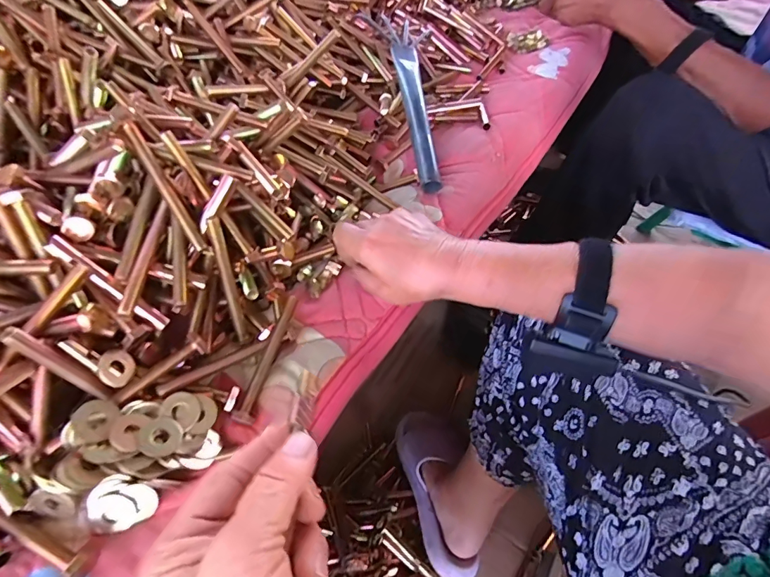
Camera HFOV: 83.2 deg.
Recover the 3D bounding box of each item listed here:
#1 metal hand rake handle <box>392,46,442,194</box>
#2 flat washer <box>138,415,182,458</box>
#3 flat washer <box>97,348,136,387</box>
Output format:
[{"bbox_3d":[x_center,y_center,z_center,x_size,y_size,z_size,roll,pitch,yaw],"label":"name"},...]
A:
[{"bbox_3d":[0.036,-0.210,0.517,0.029,0.023,0.221,-5,67,-8],"label":"metal hand rake handle"},{"bbox_3d":[-0.139,0.092,0.269,0.024,0.004,0.025,37,35,-9],"label":"flat washer"},{"bbox_3d":[-0.175,0.052,0.282,0.021,0.004,0.024,-3,78,-51],"label":"flat washer"}]

